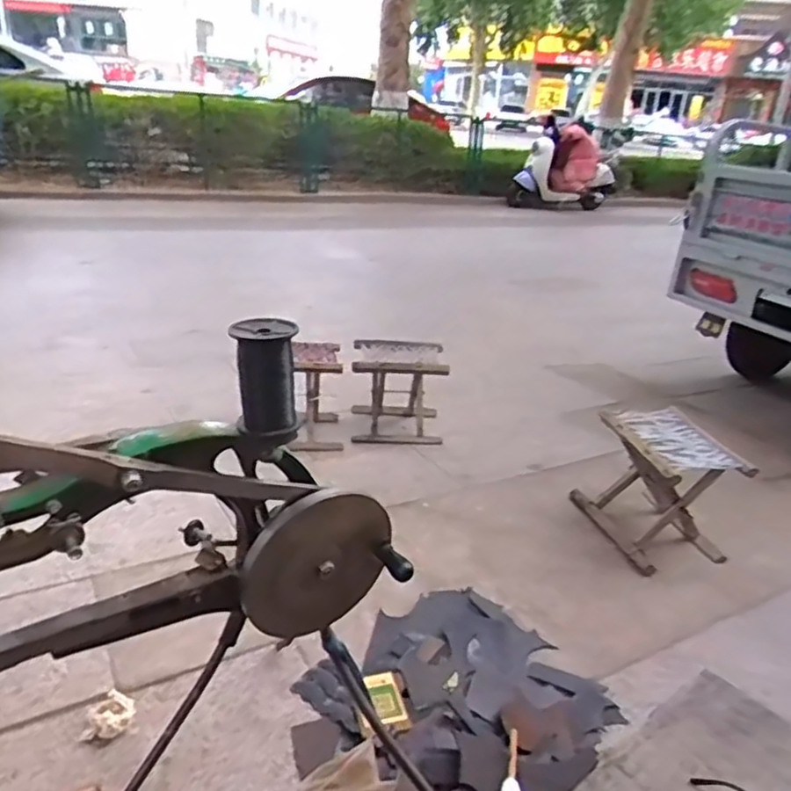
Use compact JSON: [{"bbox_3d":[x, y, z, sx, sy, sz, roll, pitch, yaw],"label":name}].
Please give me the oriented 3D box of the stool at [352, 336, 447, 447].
[{"bbox_3d":[0.003,0.005,1.969,0.270,0.273,0.291,5,24,-2],"label":"stool"}]

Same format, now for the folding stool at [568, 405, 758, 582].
[{"bbox_3d":[0.593,0.206,1.508,0.218,0.276,0.289,-2,25,-17],"label":"folding stool"}]

